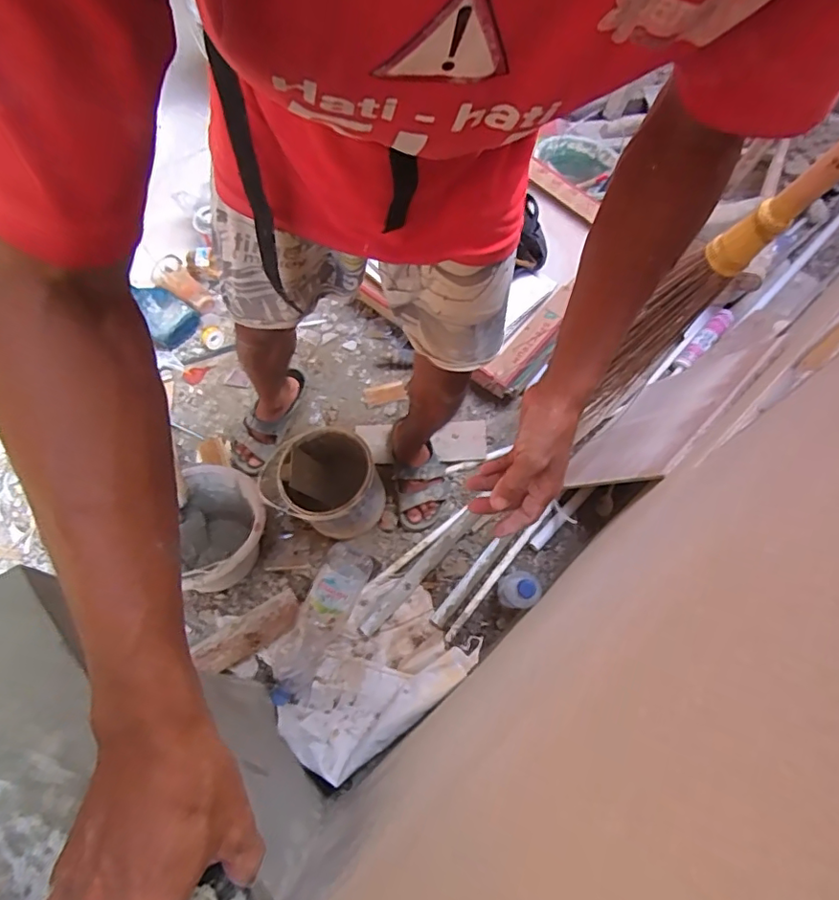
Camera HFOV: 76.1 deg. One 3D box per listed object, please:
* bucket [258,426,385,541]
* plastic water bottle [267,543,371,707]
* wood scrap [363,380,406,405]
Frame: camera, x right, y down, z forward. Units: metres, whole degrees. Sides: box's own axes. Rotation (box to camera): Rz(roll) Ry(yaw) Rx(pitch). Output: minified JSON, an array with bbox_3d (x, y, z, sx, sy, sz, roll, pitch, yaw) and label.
[{"bbox_3d":[-0.172,0.075,1.077,0.173,0.208,0.183,0,65,0],"label":"bucket"},{"bbox_3d":[-0.195,0.335,1.014,0.085,0.076,0.328,29,101,13],"label":"plastic water bottle"},{"bbox_3d":[-0.085,-0.137,1.311,0.100,0.016,0.049,-13,65,-6],"label":"wood scrap"}]

